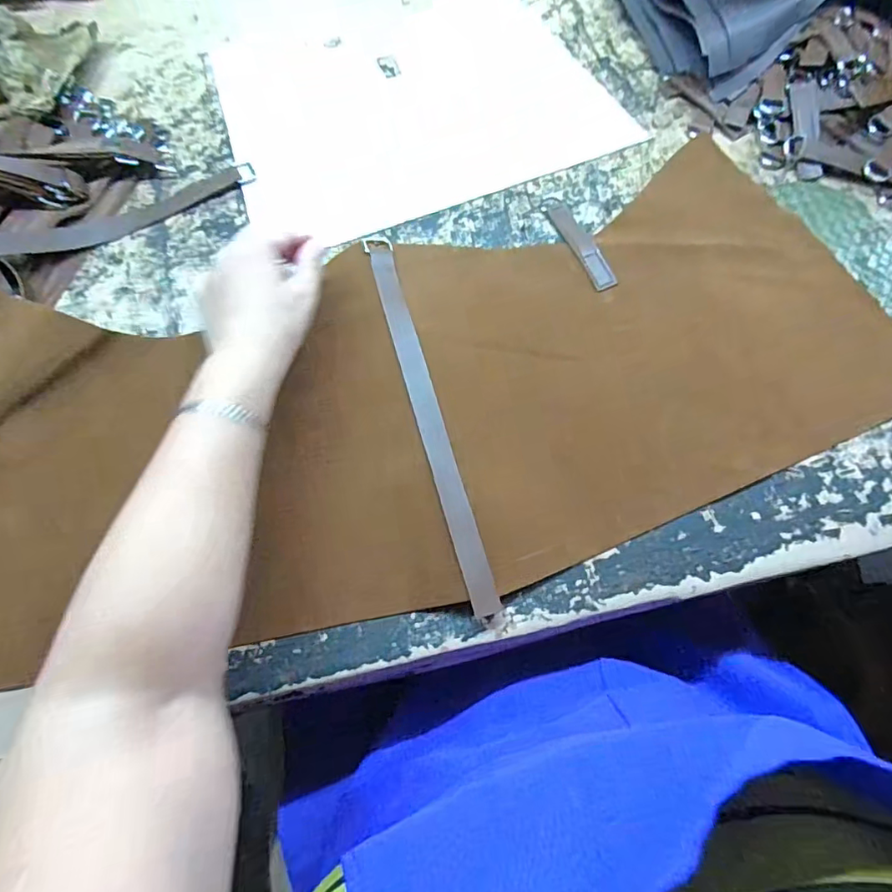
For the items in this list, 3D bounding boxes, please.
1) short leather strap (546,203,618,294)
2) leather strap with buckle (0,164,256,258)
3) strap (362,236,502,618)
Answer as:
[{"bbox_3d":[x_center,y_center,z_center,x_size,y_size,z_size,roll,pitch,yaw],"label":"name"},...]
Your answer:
[{"bbox_3d":[0.120,-0.179,0.459,0.023,0.008,0.100,-20,71,-8],"label":"short leather strap"},{"bbox_3d":[-0.312,-0.180,0.434,0.310,0.042,0.034,-31,72,-27],"label":"leather strap with buckle"},{"bbox_3d":[-0.015,-0.033,0.402,0.021,0.014,0.318,-15,70,-6],"label":"strap"}]

